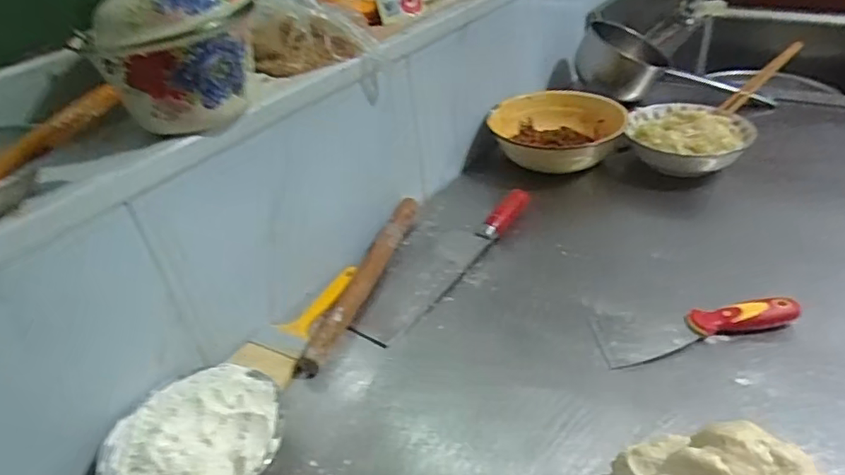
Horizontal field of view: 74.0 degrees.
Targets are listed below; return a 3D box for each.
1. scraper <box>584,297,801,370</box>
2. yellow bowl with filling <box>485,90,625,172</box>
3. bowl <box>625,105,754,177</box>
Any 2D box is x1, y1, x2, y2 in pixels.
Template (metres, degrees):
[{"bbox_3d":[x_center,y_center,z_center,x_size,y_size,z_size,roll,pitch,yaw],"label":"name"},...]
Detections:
[{"bbox_3d":[0.280,0.085,0.583,0.200,0.027,0.080,-6,36,-1],"label":"scraper"},{"bbox_3d":[0.215,-0.164,0.904,0.208,0.067,0.200,5,37,14],"label":"yellow bowl with filling"},{"bbox_3d":[0.400,-0.146,0.846,0.175,0.065,0.147,9,38,19],"label":"bowl"}]

